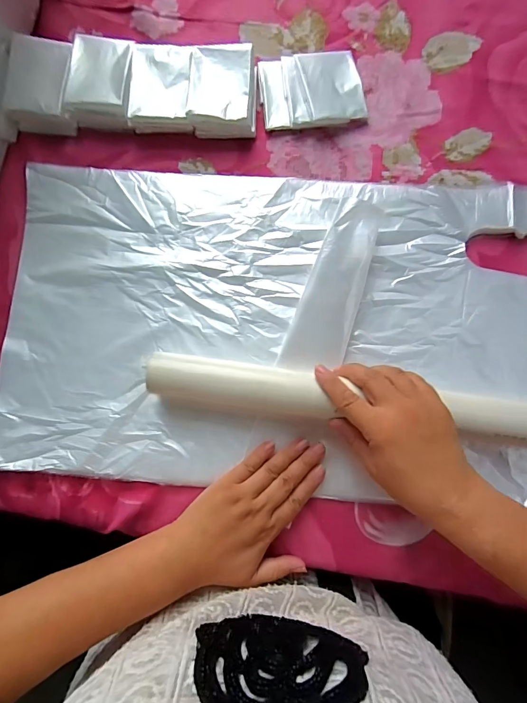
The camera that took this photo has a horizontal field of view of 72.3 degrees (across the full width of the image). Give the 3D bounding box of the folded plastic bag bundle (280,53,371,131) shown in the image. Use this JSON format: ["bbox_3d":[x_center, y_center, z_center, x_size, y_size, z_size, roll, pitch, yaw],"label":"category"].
[{"bbox_3d":[0.065,-0.279,0.382,0.079,0.016,0.082,-8,82,3],"label":"folded plastic bag bundle"}]

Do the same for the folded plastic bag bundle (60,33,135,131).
[{"bbox_3d":[-0.172,-0.289,0.390,0.069,0.029,0.090,4,83,4],"label":"folded plastic bag bundle"}]

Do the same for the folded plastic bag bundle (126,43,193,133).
[{"bbox_3d":[-0.107,-0.283,0.386,0.063,0.029,0.085,0,82,4],"label":"folded plastic bag bundle"}]

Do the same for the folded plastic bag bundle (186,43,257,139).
[{"bbox_3d":[-0.042,-0.274,0.381,0.066,0.028,0.087,3,82,4],"label":"folded plastic bag bundle"}]

